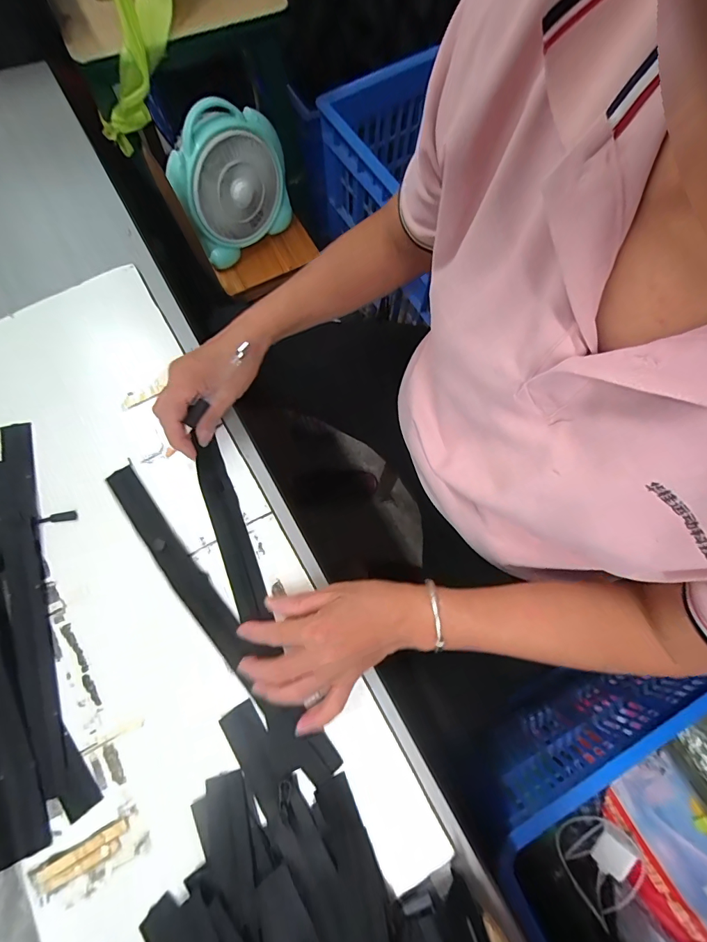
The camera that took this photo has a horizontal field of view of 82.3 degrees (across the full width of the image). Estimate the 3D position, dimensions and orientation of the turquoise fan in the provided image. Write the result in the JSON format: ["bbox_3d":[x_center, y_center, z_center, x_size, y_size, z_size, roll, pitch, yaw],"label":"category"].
[{"bbox_3d":[-0.232,-0.552,0.781,0.082,0.219,0.229,42,78,11],"label":"turquoise fan"}]

